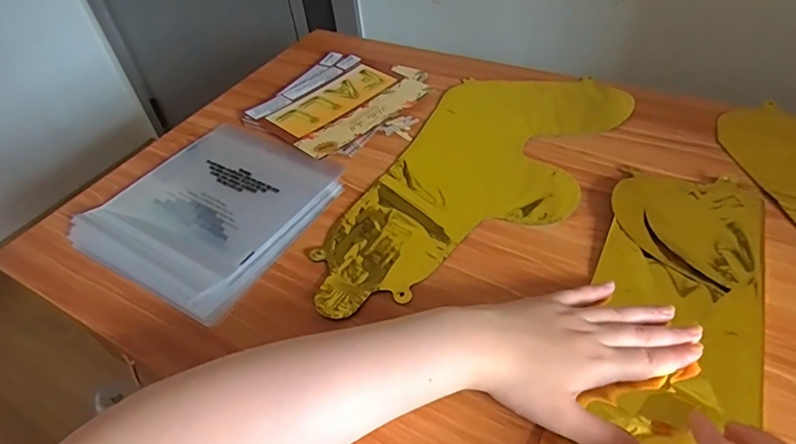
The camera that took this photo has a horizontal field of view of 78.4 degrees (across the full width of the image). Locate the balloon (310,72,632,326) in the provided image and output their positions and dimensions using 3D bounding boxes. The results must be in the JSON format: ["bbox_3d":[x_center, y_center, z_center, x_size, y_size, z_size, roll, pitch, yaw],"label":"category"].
[{"bbox_3d":[0.084,-0.054,0.512,0.193,0.008,0.421,23,53,26],"label":"balloon"}]

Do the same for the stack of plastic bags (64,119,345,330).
[{"bbox_3d":[-0.195,-0.020,0.508,0.217,0.015,0.214,20,52,25],"label":"stack of plastic bags"}]

